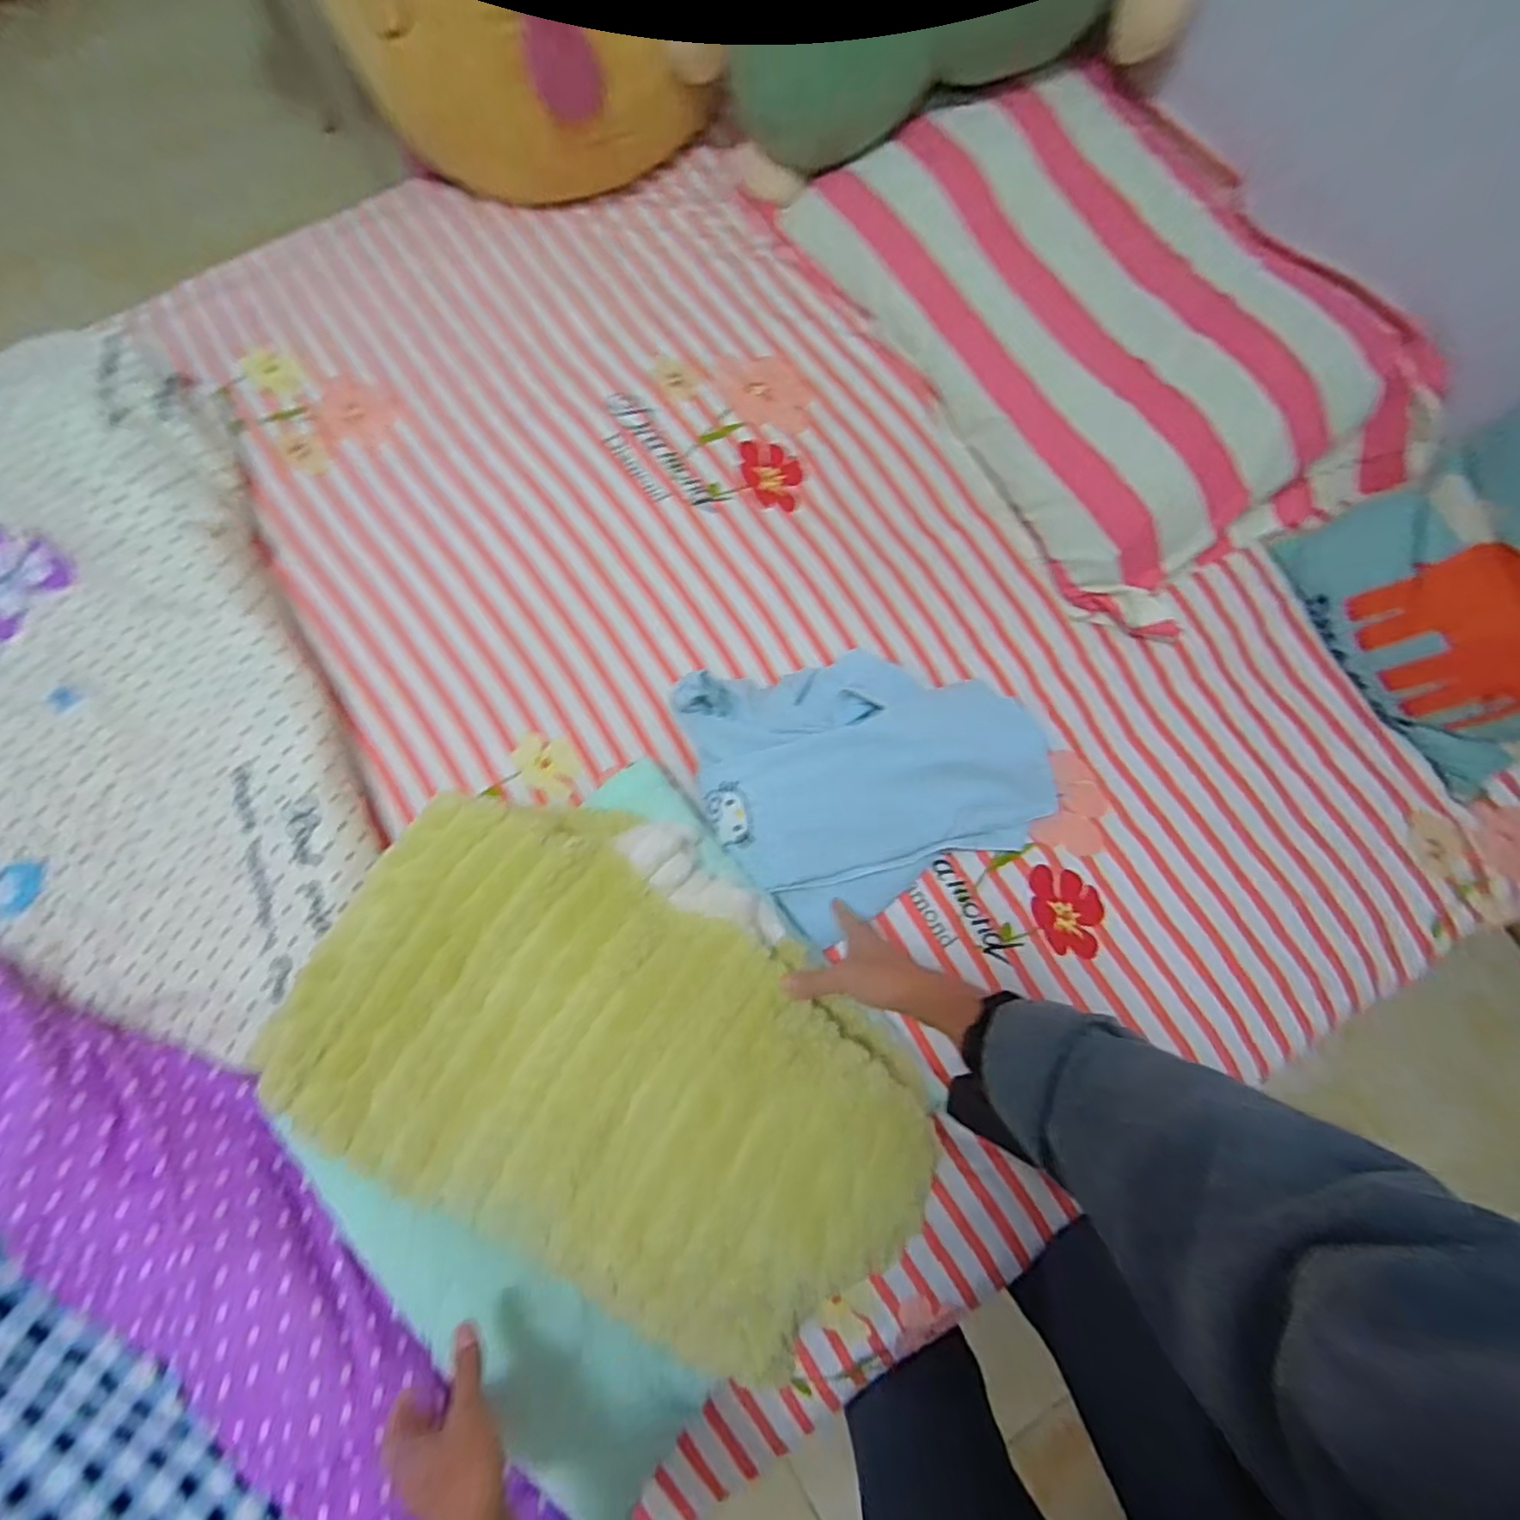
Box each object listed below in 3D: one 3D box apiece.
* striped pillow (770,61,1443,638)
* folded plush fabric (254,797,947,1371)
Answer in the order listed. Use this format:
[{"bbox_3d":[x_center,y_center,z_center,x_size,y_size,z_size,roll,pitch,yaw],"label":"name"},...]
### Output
[{"bbox_3d":[0.392,-0.513,0.788,0.412,0.121,0.672,-31,81,-6],"label":"striped pillow"},{"bbox_3d":[-0.121,0.236,0.545,0.489,0.083,0.320,20,79,4],"label":"folded plush fabric"}]

